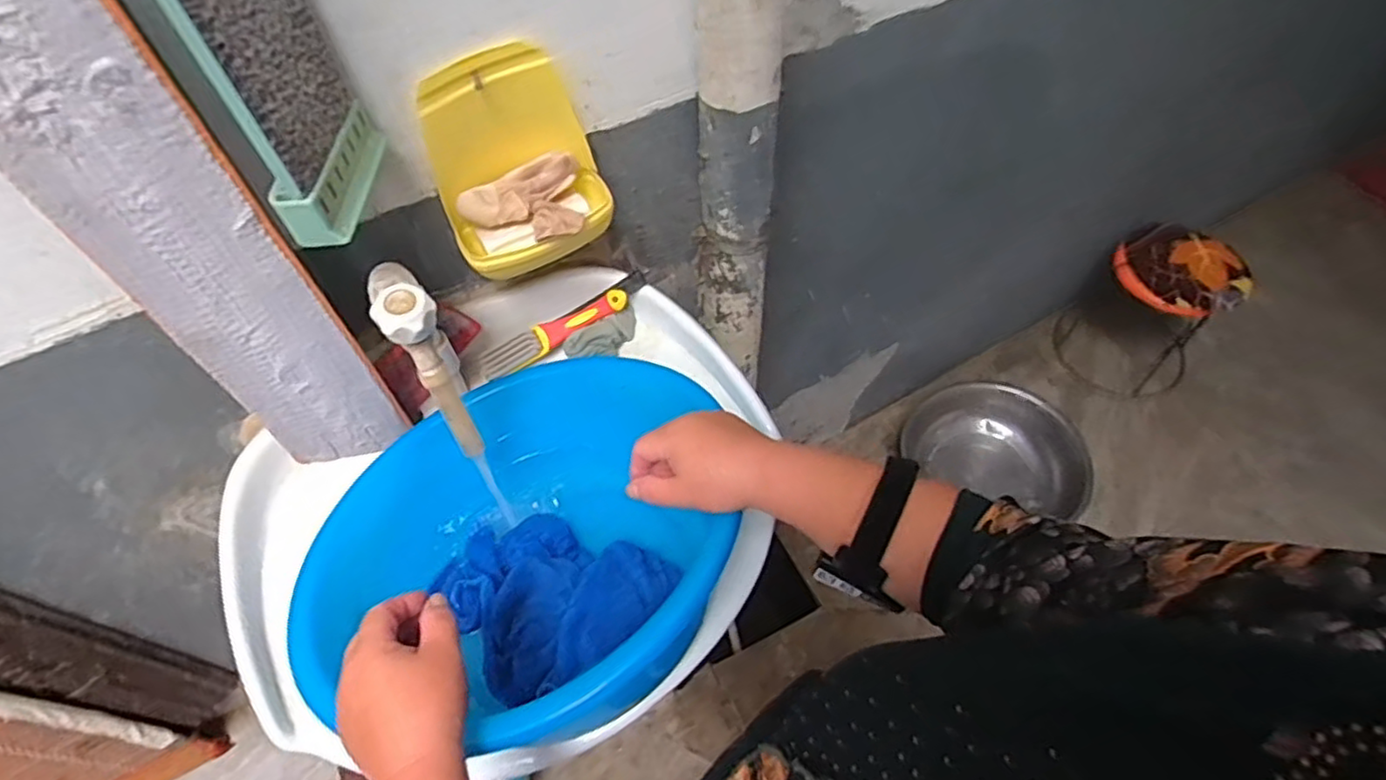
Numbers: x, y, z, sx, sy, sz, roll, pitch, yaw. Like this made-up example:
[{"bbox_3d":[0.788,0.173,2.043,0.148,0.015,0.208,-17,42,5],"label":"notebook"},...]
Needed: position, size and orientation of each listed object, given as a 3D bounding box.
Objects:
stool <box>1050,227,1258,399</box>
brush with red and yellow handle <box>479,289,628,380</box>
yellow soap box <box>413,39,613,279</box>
[{"bbox_3d":[0.992,-0.172,1.497,0.273,0.290,0.246,38,66,26],"label":"stool"},{"bbox_3d":[-0.147,-0.059,0.717,0.169,0.020,0.038,-27,57,2],"label":"brush with red and yellow handle"},{"bbox_3d":[-0.151,-0.195,0.590,0.142,0.154,0.086,-23,57,-11],"label":"yellow soap box"}]

